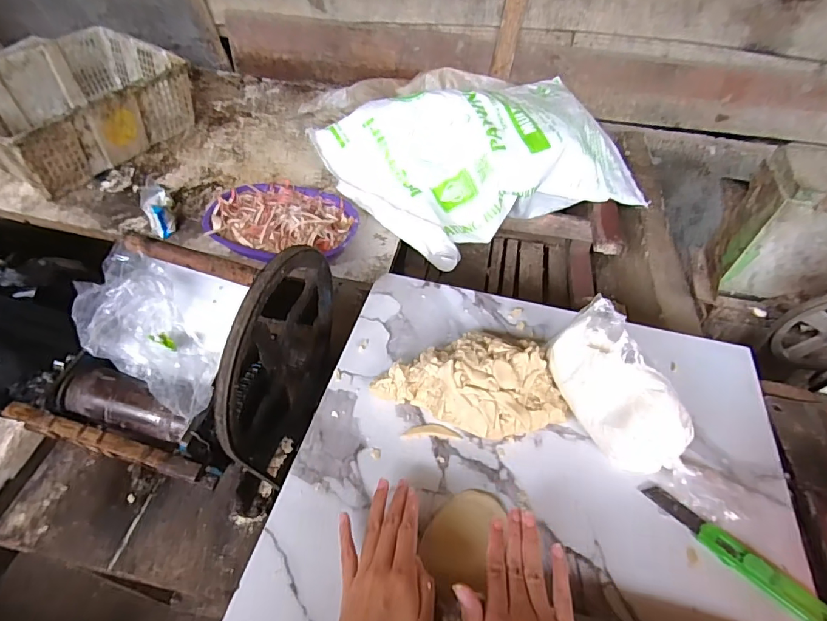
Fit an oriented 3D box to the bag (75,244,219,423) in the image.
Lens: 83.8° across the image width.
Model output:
[{"bbox_3d":[-0.292,0.030,0.504,0.102,0.058,0.207,-34,83,-28],"label":"bag"}]

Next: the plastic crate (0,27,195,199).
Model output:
[{"bbox_3d":[-0.823,-0.497,1.133,0.335,0.166,0.454,28,54,17],"label":"plastic crate"}]

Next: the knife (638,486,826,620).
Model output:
[{"bbox_3d":[0.309,0.229,0.416,0.037,0.014,0.198,-33,61,-28],"label":"knife"}]

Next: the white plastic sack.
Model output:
[{"bbox_3d":[0.152,-0.334,1.038,0.633,0.203,0.379,-17,54,-18],"label":"white plastic sack"}]

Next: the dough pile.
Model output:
[{"bbox_3d":[0.062,0.080,0.515,0.202,0.059,0.127,-6,51,-10],"label":"dough pile"}]

